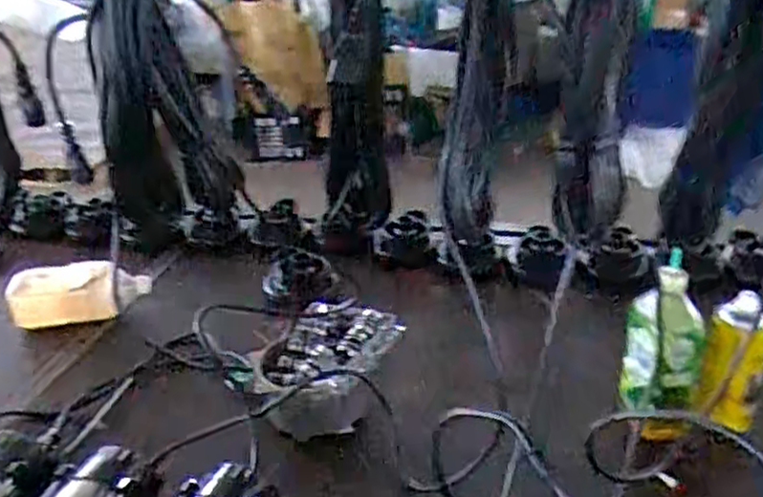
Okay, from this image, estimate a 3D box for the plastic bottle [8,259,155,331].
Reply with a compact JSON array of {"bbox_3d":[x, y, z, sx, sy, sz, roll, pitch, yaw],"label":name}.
[{"bbox_3d":[-0.501,0.076,1.209,0.226,0.089,0.062,0,27,4],"label":"plastic bottle"}]

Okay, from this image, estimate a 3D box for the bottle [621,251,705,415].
[{"bbox_3d":[0.345,0.110,0.902,0.090,0.179,0.082,9,29,19],"label":"bottle"}]

